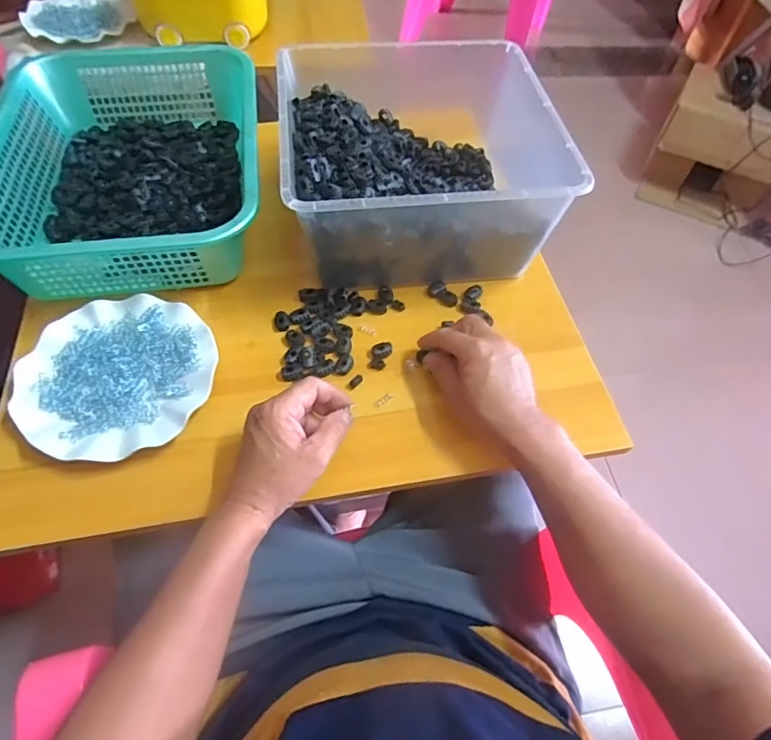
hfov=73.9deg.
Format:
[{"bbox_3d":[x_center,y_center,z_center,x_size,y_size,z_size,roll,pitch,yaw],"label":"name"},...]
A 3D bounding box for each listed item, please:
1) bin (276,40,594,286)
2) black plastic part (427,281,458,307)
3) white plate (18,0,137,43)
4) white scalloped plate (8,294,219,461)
[{"bbox_3d":[0.032,-0.243,0.610,0.292,0.140,0.294,-6,57,-6],"label":"bin"},{"bbox_3d":[0.066,-0.088,0.593,0.023,0.009,0.037,-34,64,-22],"label":"black plastic part"},{"bbox_3d":[-0.538,-0.627,0.909,0.180,0.021,0.181,-20,59,-15],"label":"white plate"},{"bbox_3d":[-0.262,0.004,0.506,0.177,0.019,0.175,2,56,-1],"label":"white scalloped plate"}]

